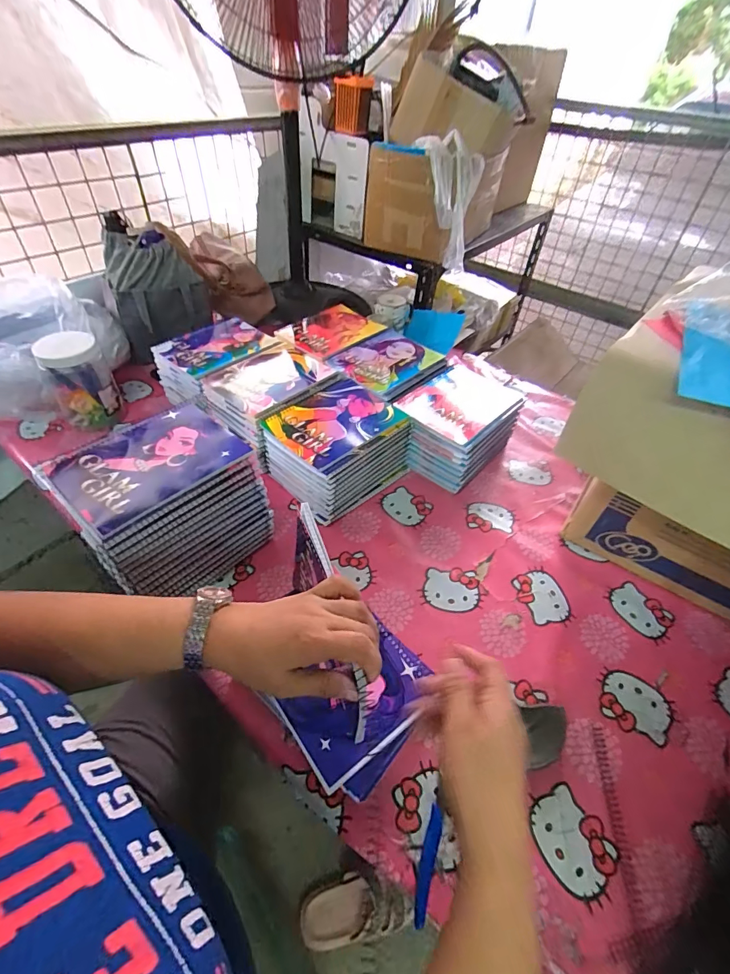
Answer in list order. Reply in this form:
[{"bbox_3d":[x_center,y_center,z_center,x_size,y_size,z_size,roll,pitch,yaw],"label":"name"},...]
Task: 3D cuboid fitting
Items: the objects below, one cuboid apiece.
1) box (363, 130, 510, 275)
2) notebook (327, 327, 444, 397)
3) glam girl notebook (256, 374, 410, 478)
[{"bbox_3d":[0.172,-0.755,1.105,0.290,0.225,0.341,21,48,15],"label":"box"},{"bbox_3d":[0.041,-0.252,0.845,0.161,0.015,0.194,36,54,27],"label":"notebook"},{"bbox_3d":[-0.052,-0.111,0.700,0.172,0.012,0.195,35,53,26],"label":"glam girl notebook"}]

